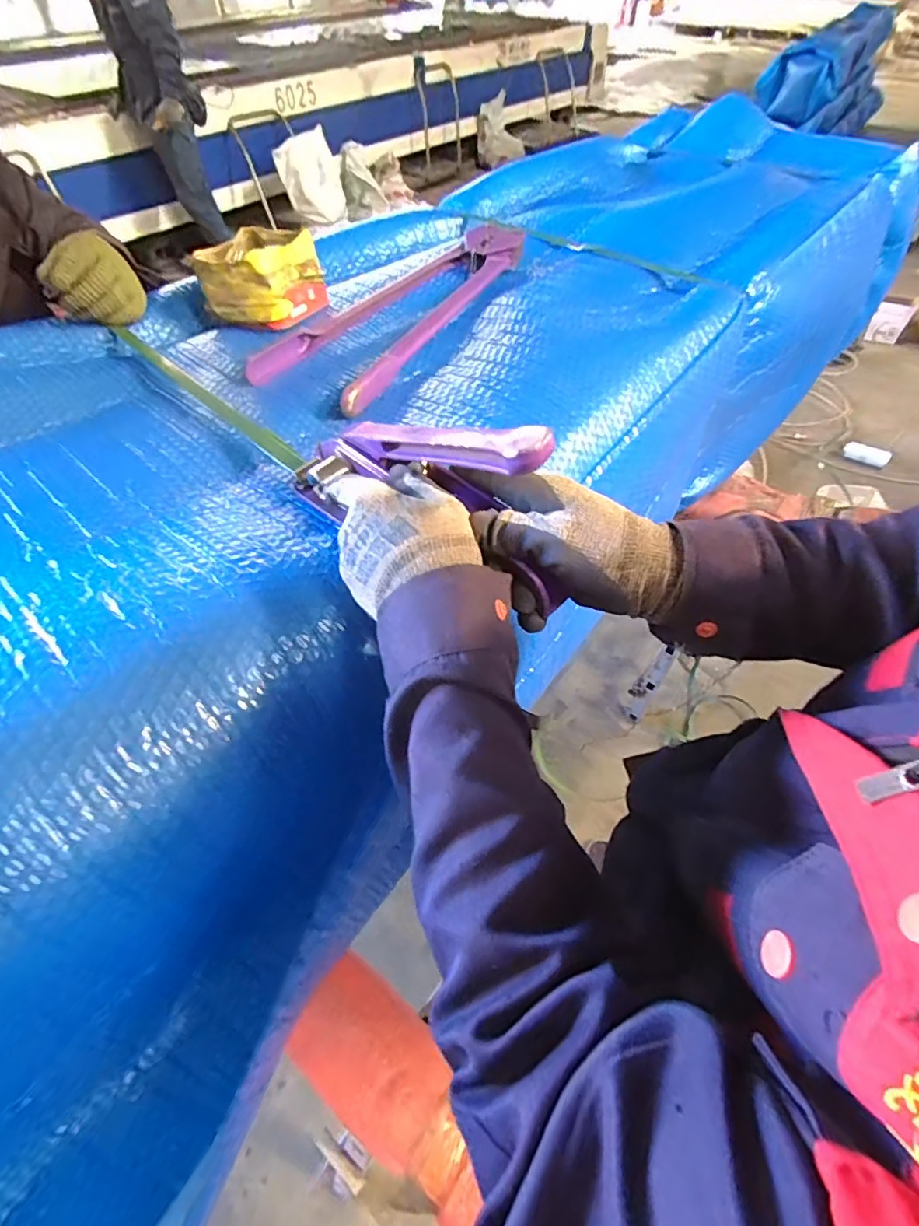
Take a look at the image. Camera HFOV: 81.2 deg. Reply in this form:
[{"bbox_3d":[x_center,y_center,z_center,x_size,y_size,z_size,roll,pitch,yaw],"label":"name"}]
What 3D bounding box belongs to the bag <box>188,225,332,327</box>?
[{"bbox_3d":[-0.253,-0.434,0.692,0.124,0.075,0.141,18,55,14],"label":"bag"}]

